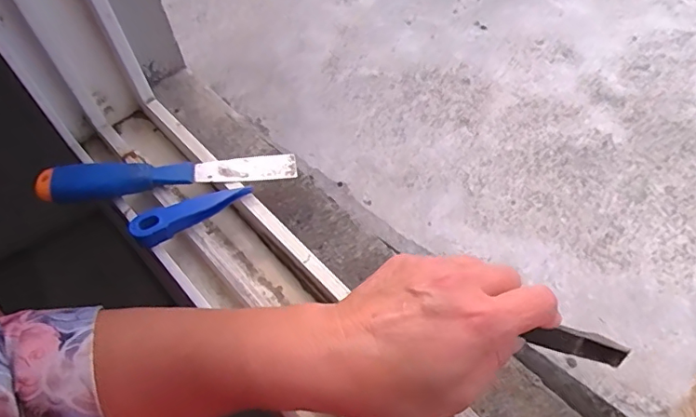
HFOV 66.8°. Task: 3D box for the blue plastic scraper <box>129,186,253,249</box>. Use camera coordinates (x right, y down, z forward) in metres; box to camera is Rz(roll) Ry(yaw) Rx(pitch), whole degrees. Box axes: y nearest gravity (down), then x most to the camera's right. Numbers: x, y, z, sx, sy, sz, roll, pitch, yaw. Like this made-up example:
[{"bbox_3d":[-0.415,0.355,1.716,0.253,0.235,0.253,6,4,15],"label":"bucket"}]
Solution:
[{"bbox_3d":[-0.109,0.000,0.370,0.083,0.016,0.019,-29,58,-15],"label":"blue plastic scraper"}]

